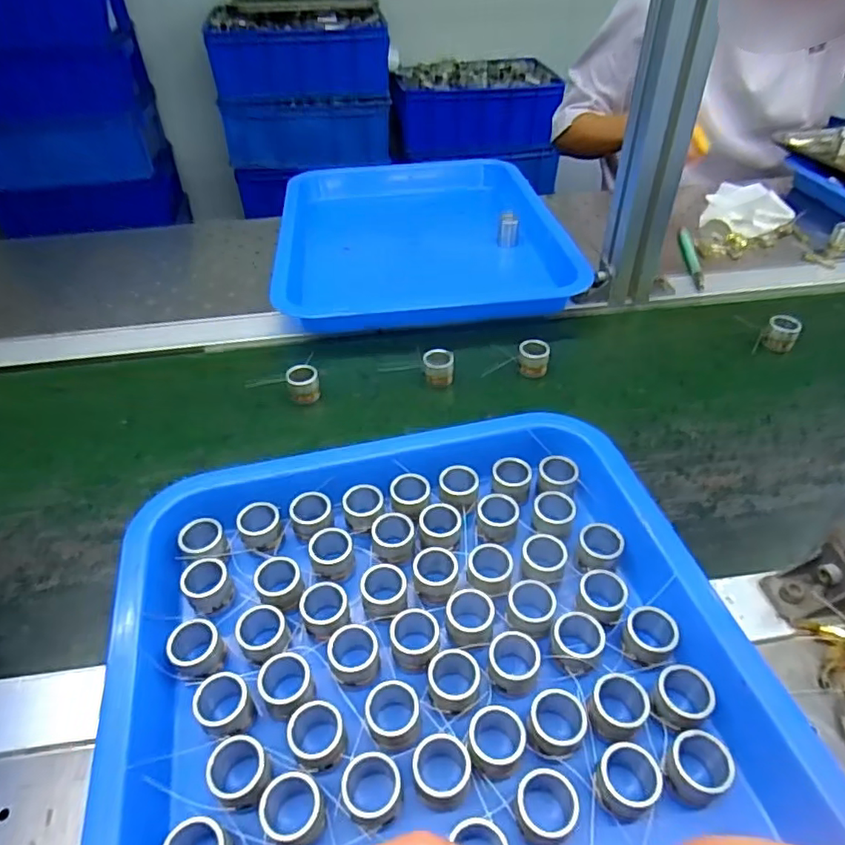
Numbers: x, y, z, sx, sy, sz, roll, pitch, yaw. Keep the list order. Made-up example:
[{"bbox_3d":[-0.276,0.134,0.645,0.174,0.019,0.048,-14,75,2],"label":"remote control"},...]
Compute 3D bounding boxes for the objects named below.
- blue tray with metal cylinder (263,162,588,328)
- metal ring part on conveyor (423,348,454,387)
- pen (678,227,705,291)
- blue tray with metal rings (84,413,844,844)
[{"bbox_3d":[-0.008,-0.221,0.673,0.291,0.051,0.374,-5,42,-4],"label":"blue tray with metal cylinder"},{"bbox_3d":[0.014,-0.045,0.493,0.024,0.027,0.020,-2,42,0],"label":"metal ring part on conveyor"},{"bbox_3d":[0.293,-0.180,0.640,0.014,0.016,0.121,6,42,8],"label":"pen"},{"bbox_3d":[0.017,0.153,0.254,0.294,0.041,0.384,-10,42,-9],"label":"blue tray with metal rings"}]

